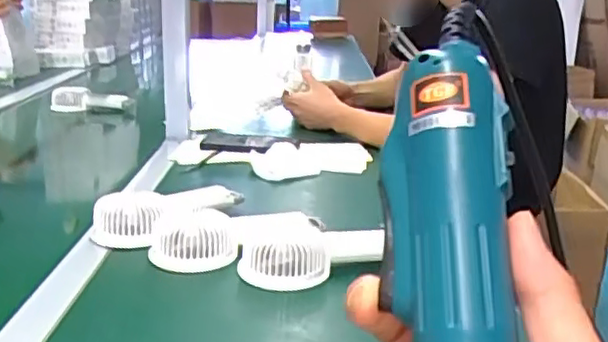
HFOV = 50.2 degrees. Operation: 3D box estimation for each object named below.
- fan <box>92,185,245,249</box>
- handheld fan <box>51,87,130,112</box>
[{"bbox_3d":[-0.149,0.042,0.745,0.185,0.050,0.062,-13,22,-36],"label":"fan"},{"bbox_3d":[-0.454,-0.151,1.363,0.175,0.044,0.034,-1,17,-4],"label":"handheld fan"}]

